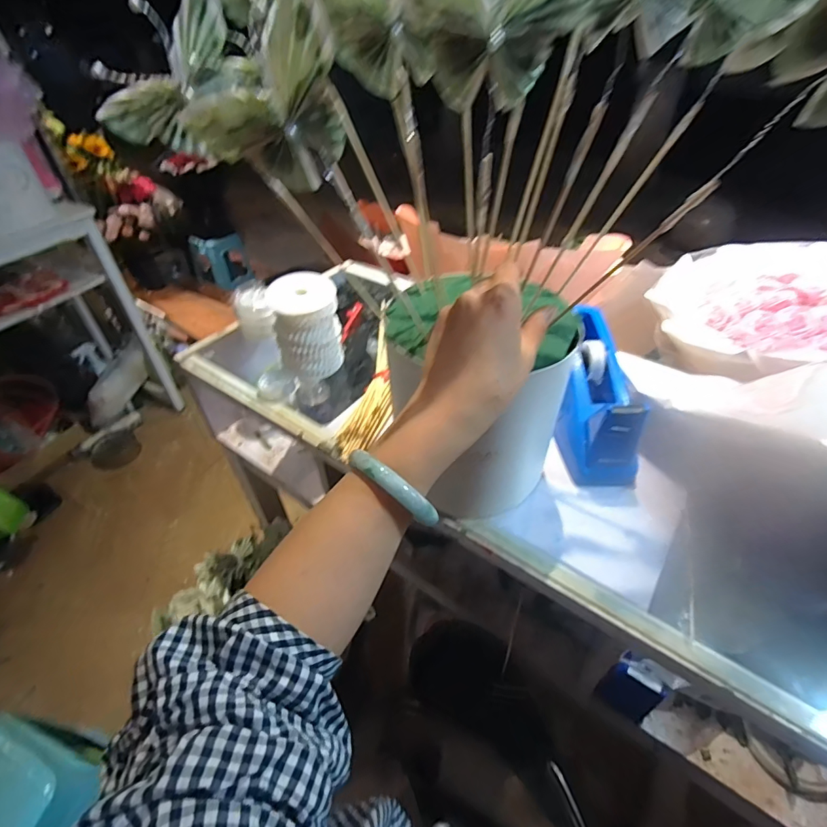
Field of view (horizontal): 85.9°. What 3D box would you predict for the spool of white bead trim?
[{"bbox_3d":[-0.147,-0.117,0.622,0.088,0.126,0.080,-12,45,-10],"label":"spool of white bead trim"}]

